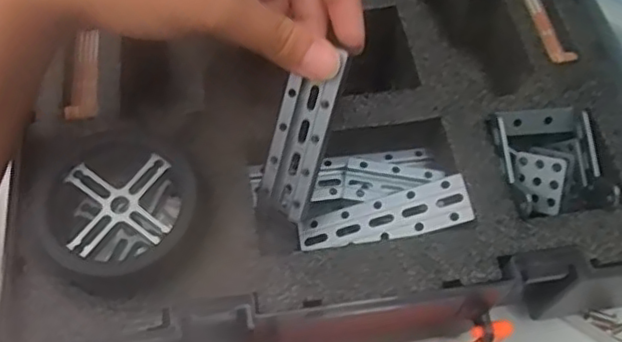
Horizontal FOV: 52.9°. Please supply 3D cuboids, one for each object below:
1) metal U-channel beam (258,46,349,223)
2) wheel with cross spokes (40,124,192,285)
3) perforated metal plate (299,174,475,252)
[{"bbox_3d":[-0.004,-0.016,0.281,0.024,0.075,0.009,21,18,11],"label":"metal U-channel beam"},{"bbox_3d":[-0.080,0.016,0.263,0.061,0.021,0.064,3,56,-4],"label":"wheel with cross spokes"},{"bbox_3d":[0.032,0.021,0.285,0.078,0.004,0.023,-15,55,16],"label":"perforated metal plate"}]

